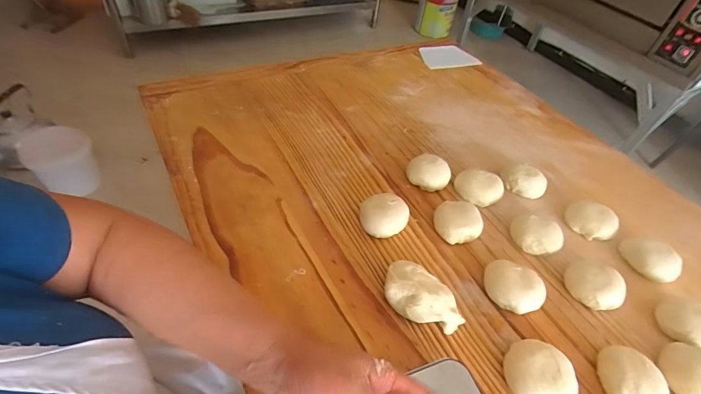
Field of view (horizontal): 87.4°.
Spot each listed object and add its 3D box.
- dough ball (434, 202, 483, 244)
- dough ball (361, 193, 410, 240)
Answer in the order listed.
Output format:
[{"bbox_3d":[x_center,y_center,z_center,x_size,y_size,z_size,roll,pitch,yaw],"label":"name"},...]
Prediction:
[{"bbox_3d":[0.153,0.035,0.523,0.068,0.039,0.062,22,48,15],"label":"dough ball"},{"bbox_3d":[0.047,0.025,0.516,0.068,0.034,0.066,15,47,8],"label":"dough ball"}]

